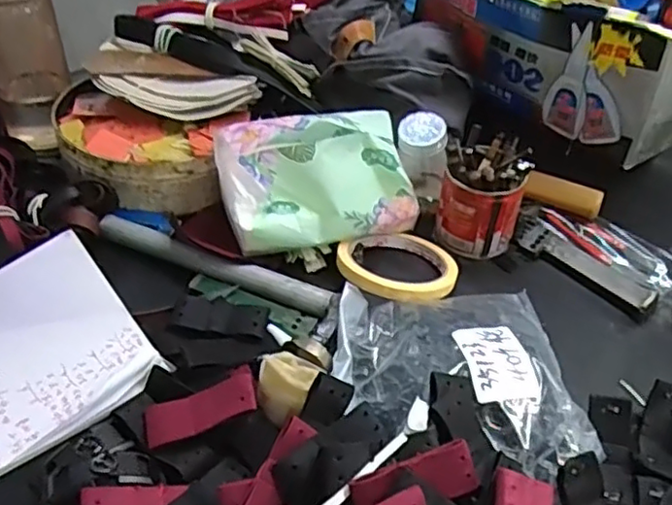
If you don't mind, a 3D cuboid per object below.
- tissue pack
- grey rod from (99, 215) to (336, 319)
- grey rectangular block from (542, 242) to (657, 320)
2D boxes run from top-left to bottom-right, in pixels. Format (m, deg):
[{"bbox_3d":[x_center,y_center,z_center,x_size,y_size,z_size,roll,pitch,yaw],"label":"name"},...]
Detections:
[{"bbox_3d":[-0.014,-0.061,0.513,0.154,0.072,0.084,-7,42,-12],"label":"tissue pack"},{"bbox_3d":[-0.093,0.008,0.498,0.199,0.015,0.021,19,44,17],"label":"grey rod"},{"bbox_3d":[0.209,0.018,0.519,0.021,0.017,0.092,-36,55,-29],"label":"grey rectangular block"}]

